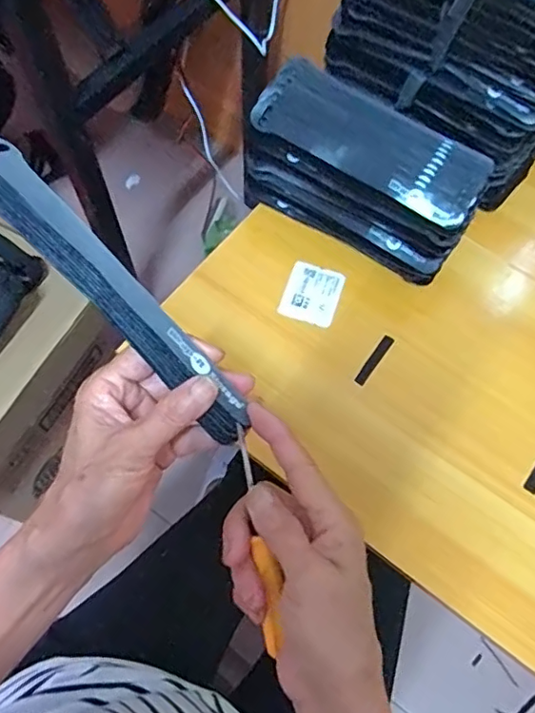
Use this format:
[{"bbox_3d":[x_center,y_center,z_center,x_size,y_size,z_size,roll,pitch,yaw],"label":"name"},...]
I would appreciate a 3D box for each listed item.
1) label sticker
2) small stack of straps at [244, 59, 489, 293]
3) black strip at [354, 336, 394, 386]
[{"bbox_3d":[0.042,-0.058,0.517,0.050,0.004,0.059,19,68,6],"label":"label sticker"},{"bbox_3d":[0.090,-0.170,0.509,0.207,0.093,0.107,31,70,10],"label":"small stack of straps"},{"bbox_3d":[0.094,0.003,0.491,0.009,0.004,0.055,35,71,12],"label":"black strip"}]

